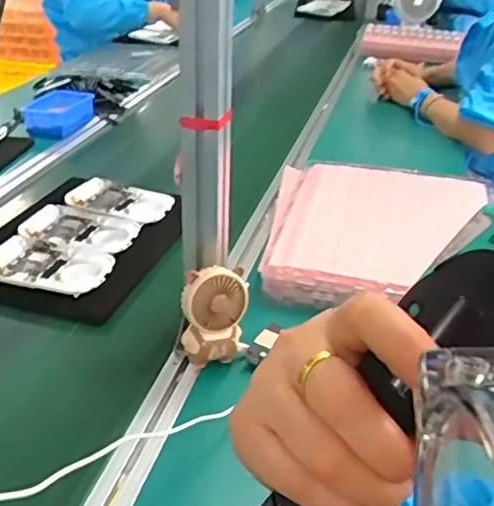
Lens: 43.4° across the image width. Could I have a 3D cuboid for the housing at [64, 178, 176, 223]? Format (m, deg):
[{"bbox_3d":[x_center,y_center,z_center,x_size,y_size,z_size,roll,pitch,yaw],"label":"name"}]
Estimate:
[{"bbox_3d":[-0.194,-0.083,0.967,0.161,0.014,0.091,17,33,23],"label":"housing"}]

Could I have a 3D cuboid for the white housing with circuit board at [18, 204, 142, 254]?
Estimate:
[{"bbox_3d":[-0.237,-0.036,0.893,0.162,0.011,0.088,9,31,10],"label":"white housing with circuit board"}]

